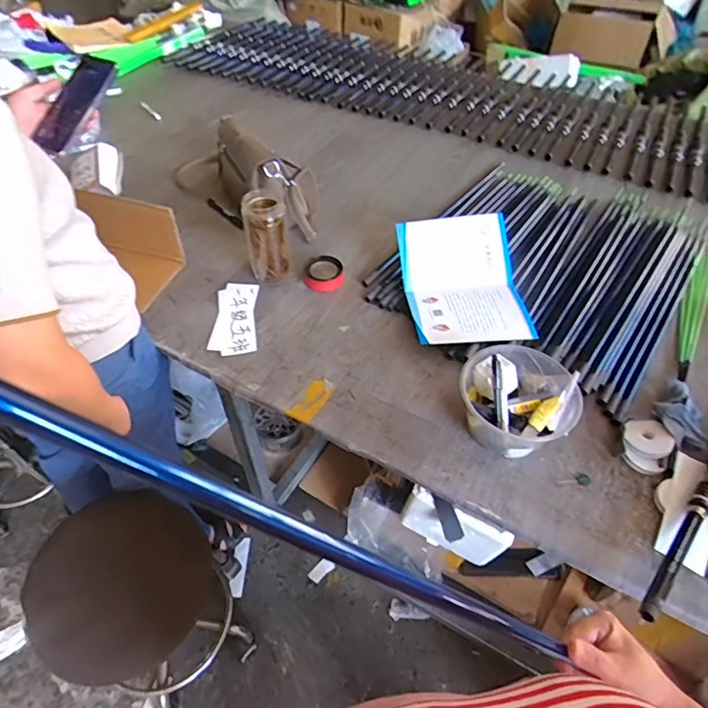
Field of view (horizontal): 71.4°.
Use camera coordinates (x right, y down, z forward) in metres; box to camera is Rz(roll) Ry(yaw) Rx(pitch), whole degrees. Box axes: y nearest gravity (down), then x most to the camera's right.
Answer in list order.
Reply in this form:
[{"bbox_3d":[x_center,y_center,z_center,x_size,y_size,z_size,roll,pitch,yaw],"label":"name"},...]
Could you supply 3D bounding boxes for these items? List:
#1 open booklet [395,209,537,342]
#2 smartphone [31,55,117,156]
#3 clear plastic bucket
[{"bbox_3d":[0.203,-0.141,0.924,0.214,0.041,0.277,-5,66,-4],"label":"open booklet"},{"bbox_3d":[-0.408,-0.367,0.722,0.073,0.014,0.157,26,86,19],"label":"smartphone"},{"bbox_3d":[0.238,0.075,0.737,0.158,0.090,0.164,1,49,-1],"label":"clear plastic bucket"}]

